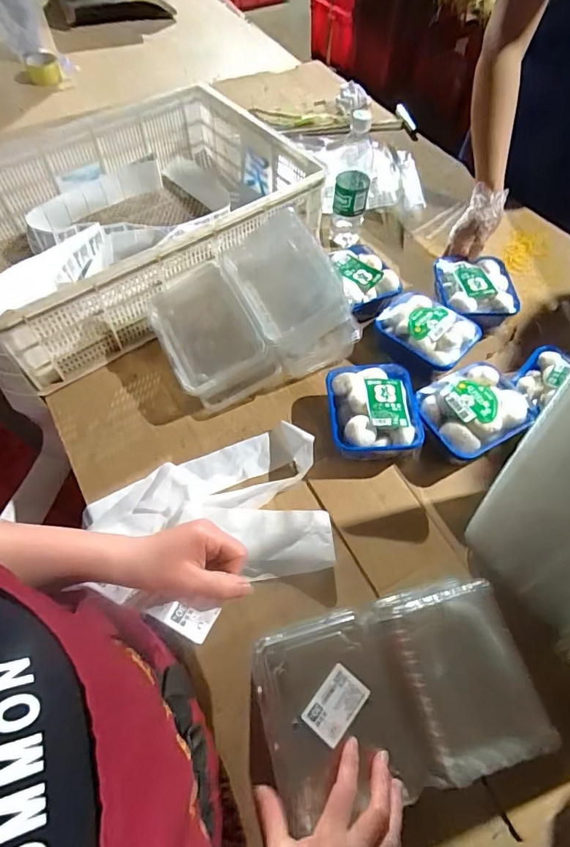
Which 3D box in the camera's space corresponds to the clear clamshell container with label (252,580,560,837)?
[{"bbox_3d":[0.107,0.263,0.439,0.256,0.063,0.164,-11,60,-8],"label":"clear clamshell container with label"}]

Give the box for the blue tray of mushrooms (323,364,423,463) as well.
[{"bbox_3d":[0.124,-0.017,0.644,0.123,0.057,0.146,0,59,-2],"label":"blue tray of mushrooms"}]

